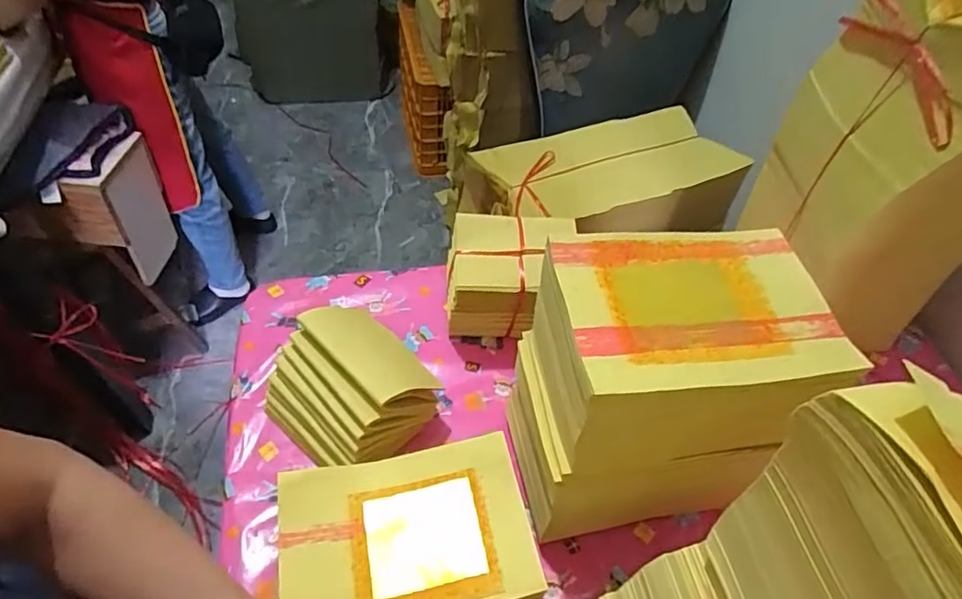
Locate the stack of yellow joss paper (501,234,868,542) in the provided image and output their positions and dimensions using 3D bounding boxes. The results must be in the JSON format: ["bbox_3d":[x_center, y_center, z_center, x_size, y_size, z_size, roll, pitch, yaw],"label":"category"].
[{"bbox_3d":[0.168,0.089,0.557,0.229,0.258,0.169,-5,52,-10],"label":"stack of yellow joss paper"}]

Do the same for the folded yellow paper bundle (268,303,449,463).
[{"bbox_3d":[-0.155,0.105,0.661,0.153,0.136,0.167,-36,62,-29],"label":"folded yellow paper bundle"}]

